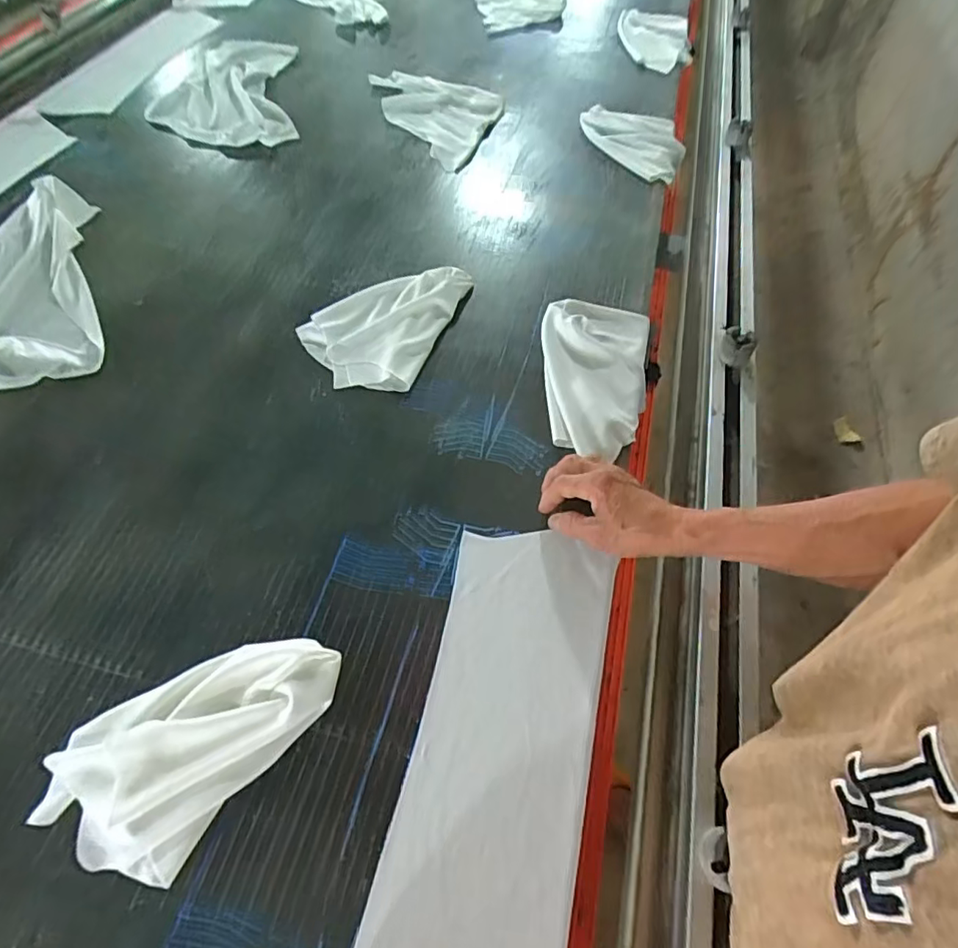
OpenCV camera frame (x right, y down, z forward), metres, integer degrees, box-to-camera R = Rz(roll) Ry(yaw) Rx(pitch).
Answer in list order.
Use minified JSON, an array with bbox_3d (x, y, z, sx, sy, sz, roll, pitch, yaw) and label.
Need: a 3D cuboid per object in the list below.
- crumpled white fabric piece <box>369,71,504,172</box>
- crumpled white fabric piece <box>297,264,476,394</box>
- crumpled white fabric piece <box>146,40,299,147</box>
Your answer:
[{"bbox_3d":[-0.063,-0.612,0.985,0.217,0.043,0.255,-5,58,-3],"label":"crumpled white fabric piece"},{"bbox_3d":[-0.121,-0.192,0.712,0.152,0.030,0.209,19,60,12],"label":"crumpled white fabric piece"},{"bbox_3d":[-0.443,-0.662,1.000,0.240,0.062,0.320,-7,58,-4],"label":"crumpled white fabric piece"}]

